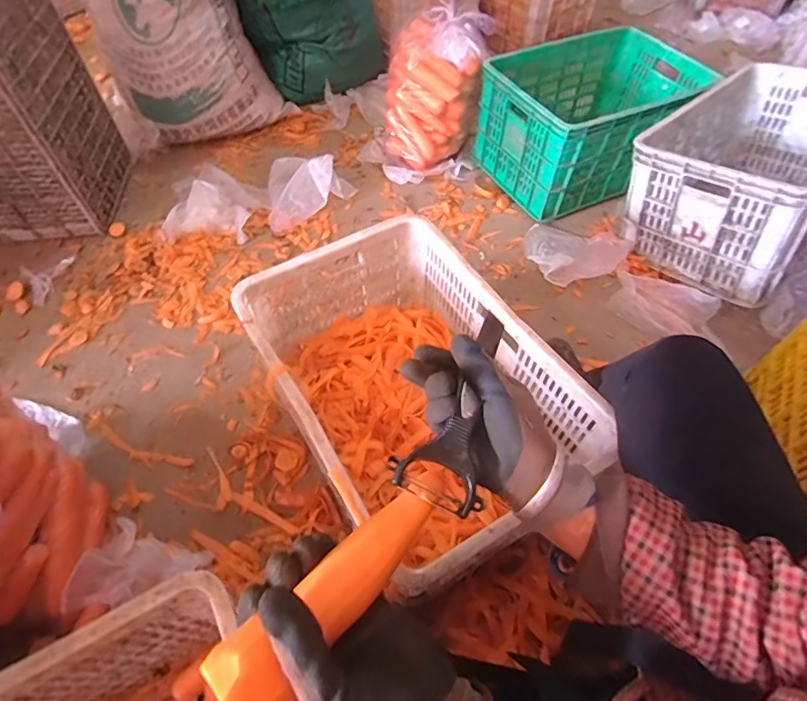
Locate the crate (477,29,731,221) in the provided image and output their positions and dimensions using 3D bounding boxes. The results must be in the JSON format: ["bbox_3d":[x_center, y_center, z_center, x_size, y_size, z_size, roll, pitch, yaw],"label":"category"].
[{"bbox_3d":[0.500,-0.628,1.304,0.529,0.252,0.381,-21,58,-15],"label":"crate"}]

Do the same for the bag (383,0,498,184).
[{"bbox_3d":[0.070,-0.684,1.286,0.299,0.326,0.222,-21,58,-14],"label":"bag"}]

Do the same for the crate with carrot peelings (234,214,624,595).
[{"bbox_3d":[0.008,0.066,0.779,0.351,0.218,0.516,-27,60,-18],"label":"crate with carrot peelings"}]

